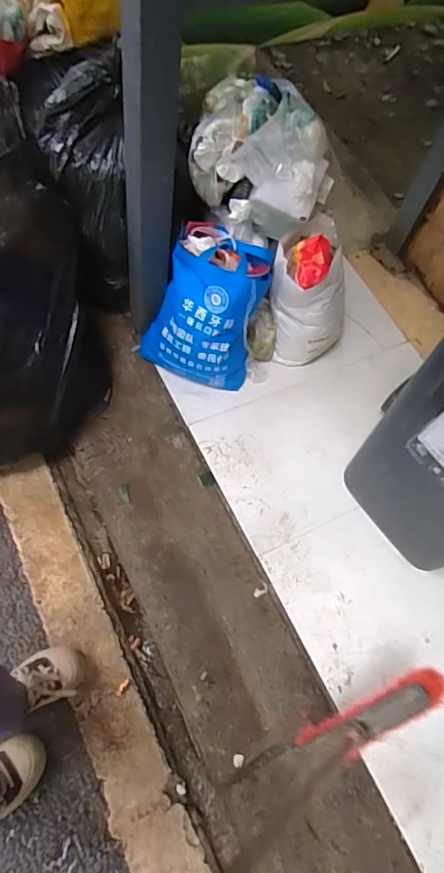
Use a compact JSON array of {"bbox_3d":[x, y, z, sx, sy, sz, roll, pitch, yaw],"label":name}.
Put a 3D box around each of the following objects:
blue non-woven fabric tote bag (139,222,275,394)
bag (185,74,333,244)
[{"bbox_3d":[-0.030,-0.366,1.510,0.323,0.360,0.349,25,62,3],"label":"blue non-woven fabric tote bag"},{"bbox_3d":[0.117,-0.748,1.463,0.320,0.285,0.334,-26,70,-21],"label":"bag"}]

